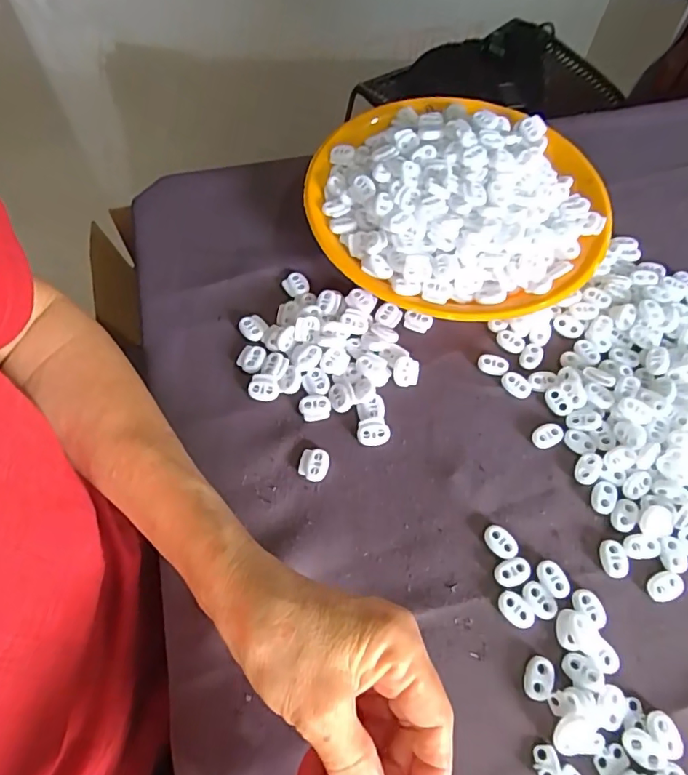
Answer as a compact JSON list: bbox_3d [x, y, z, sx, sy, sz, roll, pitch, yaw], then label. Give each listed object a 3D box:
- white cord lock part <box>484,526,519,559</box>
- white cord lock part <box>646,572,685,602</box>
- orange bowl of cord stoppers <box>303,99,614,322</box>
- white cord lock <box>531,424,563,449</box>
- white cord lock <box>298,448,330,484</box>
[{"bbox_3d":[0.101,0.099,0.331,0.023,0.006,0.016,39,68,17],"label":"white cord lock part"},{"bbox_3d":[0.200,0.124,0.321,0.023,0.004,0.016,-13,63,-8],"label":"white cord lock part"},{"bbox_3d":[0.090,-0.150,0.420,0.232,0.064,0.218,1,62,-1],"label":"orange bowl of cord stoppers"},{"bbox_3d":[0.144,0.034,0.365,0.022,0.005,0.015,-22,65,-12],"label":"white cord lock"},{"bbox_3d":[-0.020,0.053,0.351,0.020,0.005,0.022,8,62,3],"label":"white cord lock"}]

